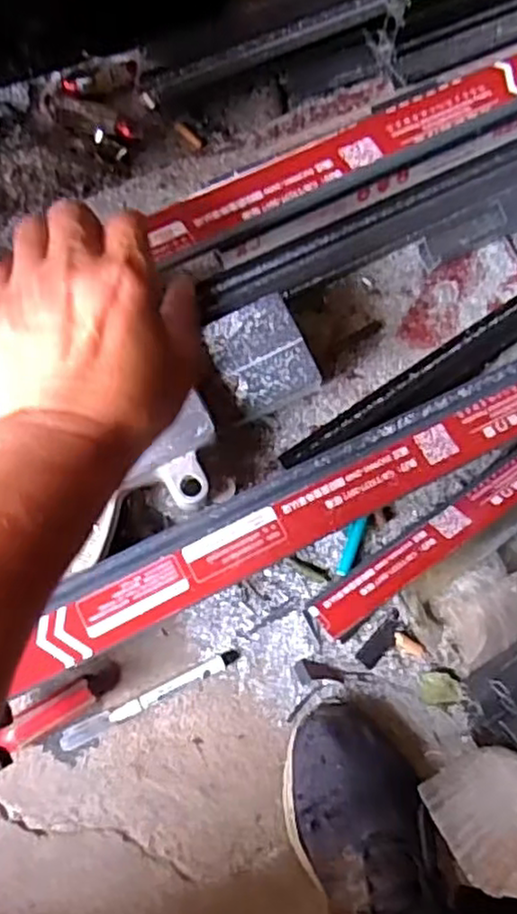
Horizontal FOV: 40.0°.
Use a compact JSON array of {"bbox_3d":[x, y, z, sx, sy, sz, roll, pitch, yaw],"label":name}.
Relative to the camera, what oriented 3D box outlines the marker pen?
[{"bbox_3d":[-0.086,0.195,0.574,0.151,0.013,0.016,-23,92,-9],"label":"marker pen"}]

